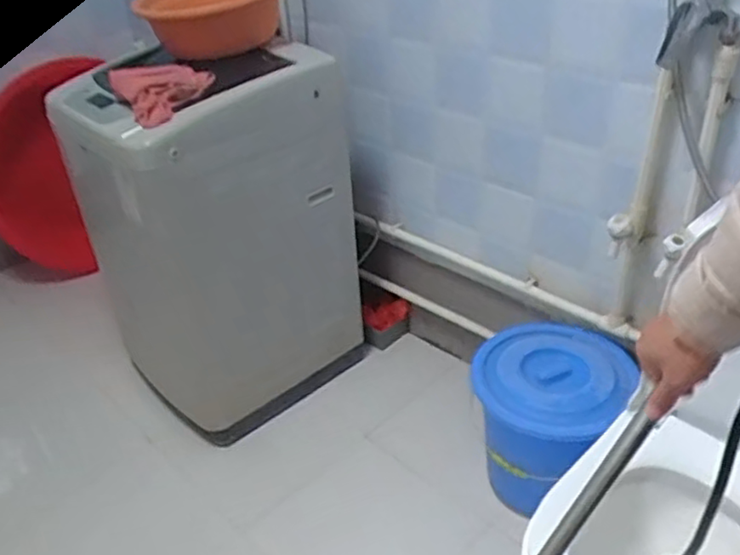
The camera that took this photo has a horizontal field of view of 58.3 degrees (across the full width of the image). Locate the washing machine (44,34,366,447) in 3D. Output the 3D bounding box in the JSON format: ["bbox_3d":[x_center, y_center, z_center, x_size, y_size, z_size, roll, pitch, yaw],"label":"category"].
[{"bbox_3d":[-0.387,-0.124,1.749,0.585,0.902,0.553,-26,39,-29],"label":"washing machine"}]

